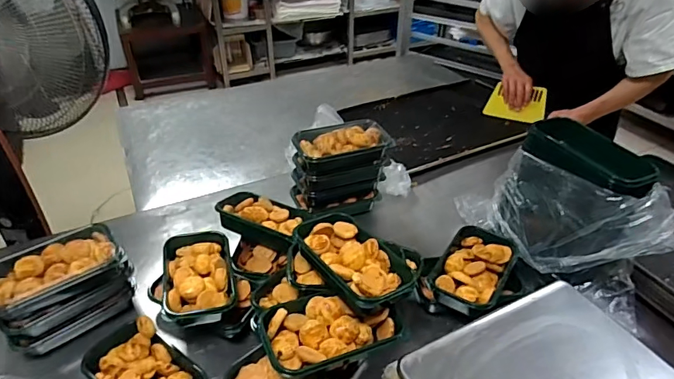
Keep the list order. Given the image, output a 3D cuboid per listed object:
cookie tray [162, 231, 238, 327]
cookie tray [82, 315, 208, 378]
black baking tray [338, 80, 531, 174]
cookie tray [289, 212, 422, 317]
[{"bbox_3d":[-0.234,0.146,0.761,0.113,0.050,0.183,-10,38,-14],"label":"cookie tray"},{"bbox_3d":[-0.282,0.272,0.664,0.193,0.047,0.114,27,44,30],"label":"cookie tray"},{"bbox_3d":[0.323,-0.224,1.380,0.543,0.035,0.440,-14,39,-19],"label":"black baking tray"},{"bbox_3d":[0.023,0.105,0.673,0.119,0.048,0.184,-23,43,-28],"label":"cookie tray"}]

